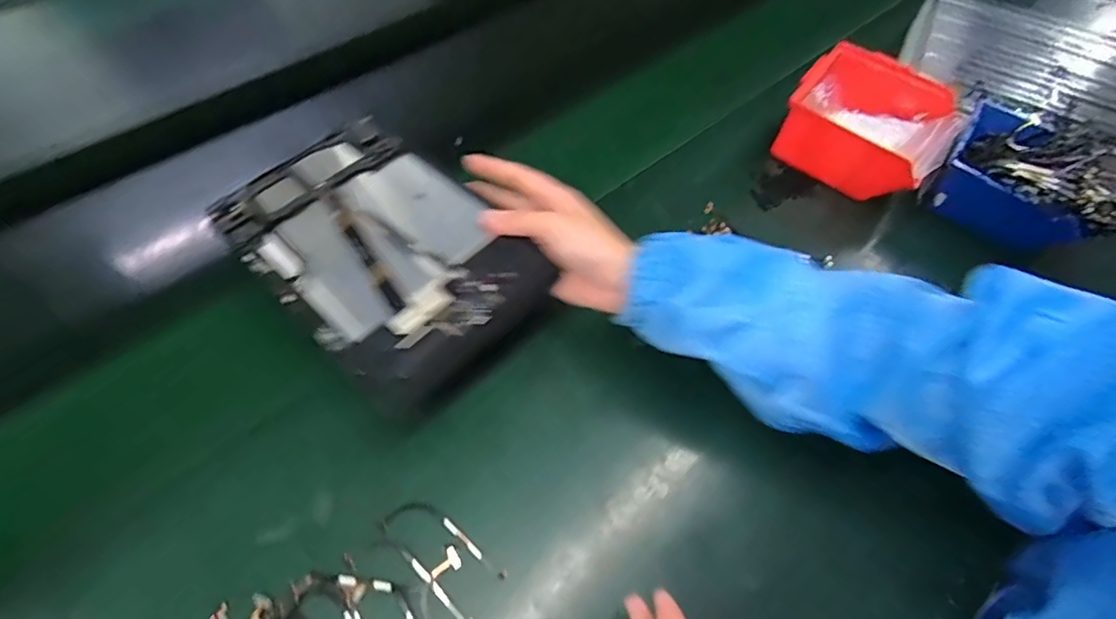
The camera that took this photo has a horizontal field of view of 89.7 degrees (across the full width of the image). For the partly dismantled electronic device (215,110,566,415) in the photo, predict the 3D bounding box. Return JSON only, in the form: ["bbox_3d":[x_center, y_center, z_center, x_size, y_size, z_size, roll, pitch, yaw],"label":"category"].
[{"bbox_3d":[-0.126,-0.048,0.399,0.149,0.041,0.250,-38,67,-24],"label":"partly dismantled electronic device"}]

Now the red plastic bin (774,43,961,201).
[{"bbox_3d":[0.296,-0.173,0.534,0.133,0.064,0.125,32,61,16],"label":"red plastic bin"}]

